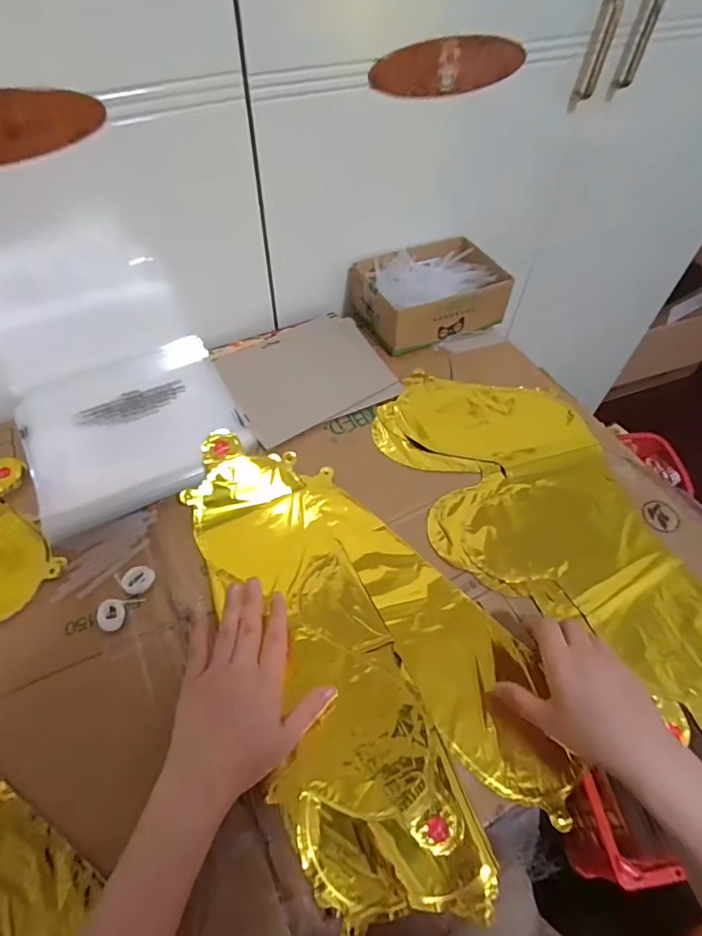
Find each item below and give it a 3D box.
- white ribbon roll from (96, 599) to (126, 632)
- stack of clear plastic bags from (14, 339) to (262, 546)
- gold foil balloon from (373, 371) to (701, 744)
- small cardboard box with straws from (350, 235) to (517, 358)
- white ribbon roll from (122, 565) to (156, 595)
[{"bbox_3d":[-0.213,0.130,0.428,0.022,0.007,0.028,-16,57,-13],"label":"white ribbon roll"},{"bbox_3d":[-0.244,-0.054,0.541,0.218,0.030,0.204,-24,59,-18],"label":"stack of clear plastic bags"},{"bbox_3d":[0.215,0.050,0.511,0.241,0.017,0.451,-27,60,-19],"label":"gold foil balloon"},{"bbox_3d":[0.112,-0.246,0.679,0.189,0.067,0.143,-22,58,-16],"label":"small cardboard box with straws"},{"bbox_3d":[-0.196,0.103,0.445,0.025,0.006,0.025,1,54,-1],"label":"white ribbon roll"}]

